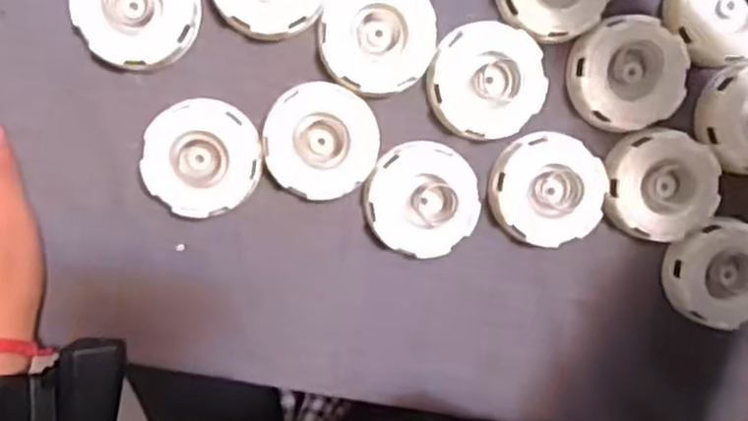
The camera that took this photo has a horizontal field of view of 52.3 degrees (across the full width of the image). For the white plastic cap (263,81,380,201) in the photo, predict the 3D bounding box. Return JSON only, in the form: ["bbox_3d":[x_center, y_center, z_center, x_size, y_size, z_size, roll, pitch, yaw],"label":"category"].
[{"bbox_3d":[-0.028,-0.038,0.415,0.060,0.018,0.060,-1,97,-5],"label":"white plastic cap"}]

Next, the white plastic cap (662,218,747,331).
[{"bbox_3d":[0.202,0.036,0.441,0.061,0.019,0.060,-1,97,-5],"label":"white plastic cap"}]

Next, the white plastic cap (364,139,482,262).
[{"bbox_3d":[0.027,-0.006,0.423,0.061,0.015,0.060,-1,97,-5],"label":"white plastic cap"}]

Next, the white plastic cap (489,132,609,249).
[{"bbox_3d":[0.098,-0.011,0.427,0.062,0.013,0.060,-1,97,-5],"label":"white plastic cap"}]

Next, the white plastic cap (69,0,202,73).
[{"bbox_3d":[-0.124,-0.105,0.399,0.060,0.019,0.061,-1,97,-5],"label":"white plastic cap"}]

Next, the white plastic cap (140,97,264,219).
[{"bbox_3d":[-0.092,-0.028,0.411,0.060,0.018,0.061,-1,97,-5],"label":"white plastic cap"}]

